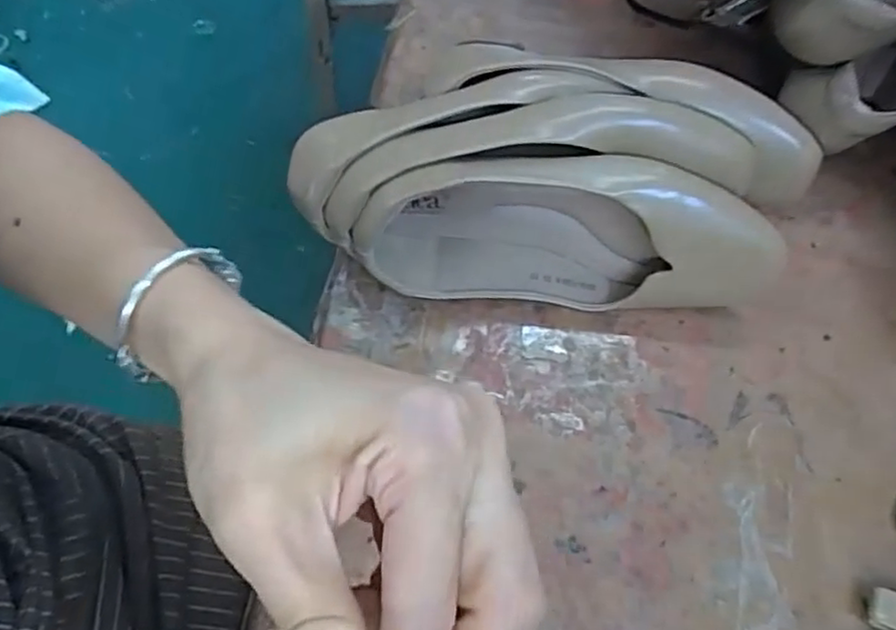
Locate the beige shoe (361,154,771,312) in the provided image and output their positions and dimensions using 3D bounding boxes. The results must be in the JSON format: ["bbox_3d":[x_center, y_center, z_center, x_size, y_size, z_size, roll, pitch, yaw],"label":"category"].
[{"bbox_3d":[0.069,-0.046,0.392,0.239,0.083,0.058,2,63,-2],"label":"beige shoe"}]

